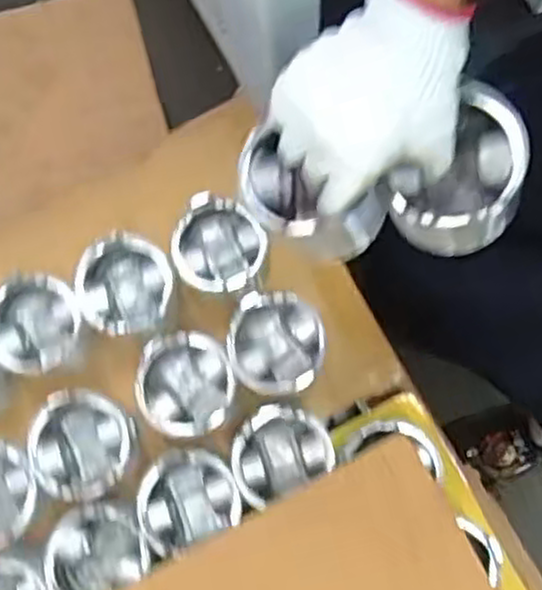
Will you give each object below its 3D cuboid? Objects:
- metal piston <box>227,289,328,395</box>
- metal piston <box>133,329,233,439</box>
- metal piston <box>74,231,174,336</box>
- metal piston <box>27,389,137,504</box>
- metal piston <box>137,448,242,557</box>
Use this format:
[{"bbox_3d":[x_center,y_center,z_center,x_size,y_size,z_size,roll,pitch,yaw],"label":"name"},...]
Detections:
[{"bbox_3d":[0.005,0.048,0.752,0.086,0.073,0.094,0,79,2],"label":"metal piston"},{"bbox_3d":[-0.079,0.087,0.742,0.086,0.086,0.093,0,79,2],"label":"metal piston"},{"bbox_3d":[-0.141,-0.006,0.772,0.088,0.072,0.093,0,79,2],"label":"metal piston"},{"bbox_3d":[-0.177,0.145,0.742,0.087,0.079,0.095,0,79,2],"label":"metal piston"},{"bbox_3d":[-0.076,0.189,0.731,0.091,0.062,0.081,-22,79,-2],"label":"metal piston"}]

